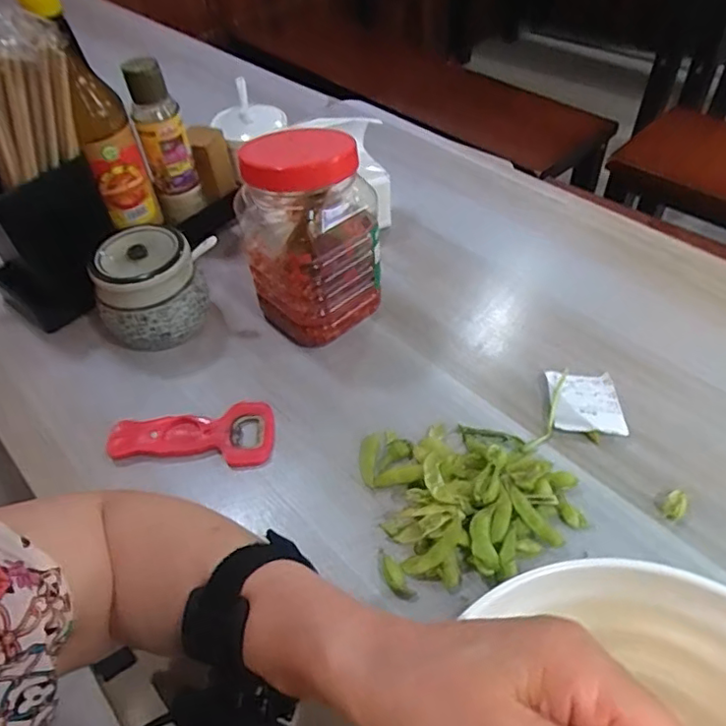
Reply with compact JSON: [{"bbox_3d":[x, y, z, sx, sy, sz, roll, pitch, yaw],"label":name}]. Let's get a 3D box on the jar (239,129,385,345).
[{"bbox_3d":[-0.046,-0.104,0.499,0.093,0.168,0.087,34,60,29],"label":"jar"}]

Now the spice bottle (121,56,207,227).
[{"bbox_3d":[-0.194,-0.215,0.575,0.043,0.160,0.045,-18,50,-10],"label":"spice bottle"}]

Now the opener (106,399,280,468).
[{"bbox_3d":[-0.134,0.060,0.460,0.127,0.011,0.057,-9,49,-3],"label":"opener"}]

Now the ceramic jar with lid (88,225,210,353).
[{"bbox_3d":[-0.183,-0.060,0.519,0.072,0.090,0.081,22,54,22],"label":"ceramic jar with lid"}]

